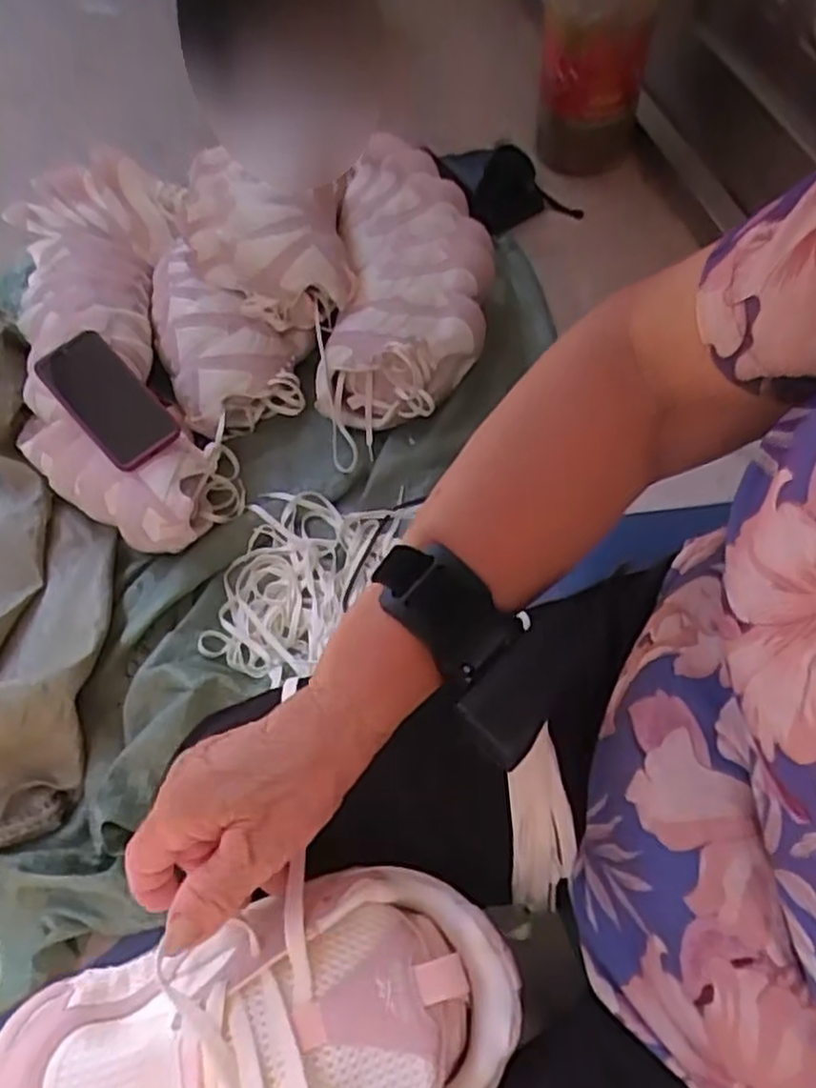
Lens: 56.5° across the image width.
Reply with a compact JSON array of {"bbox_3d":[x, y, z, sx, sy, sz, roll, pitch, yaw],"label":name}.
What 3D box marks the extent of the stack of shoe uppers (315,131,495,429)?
[{"bbox_3d":[0.004,-0.346,1.026,0.206,0.164,0.381,7,60,4],"label":"stack of shoe uppers"}]

